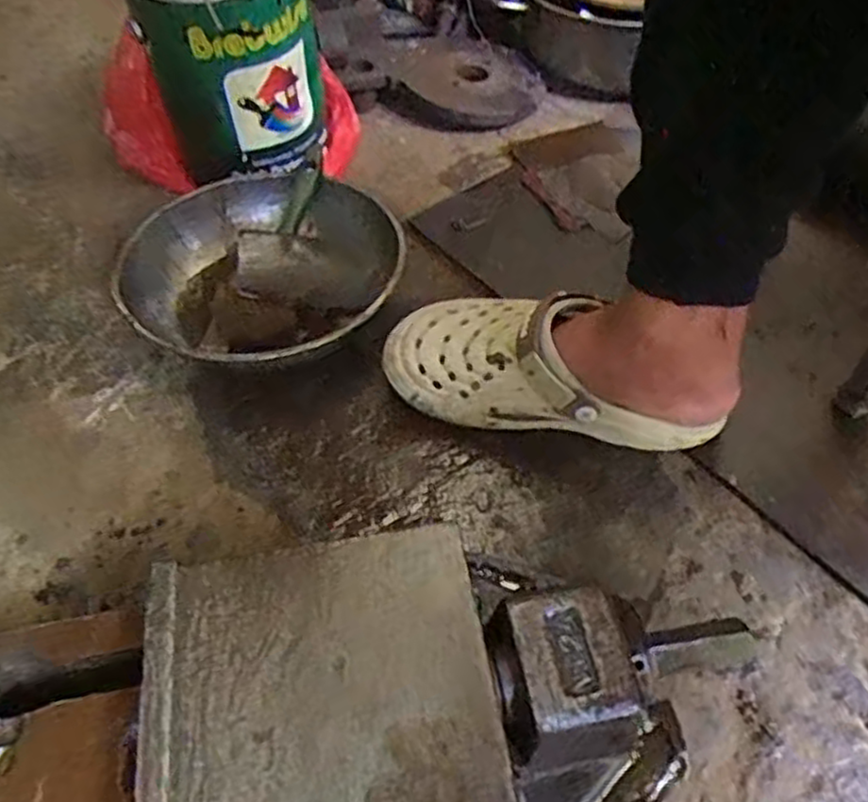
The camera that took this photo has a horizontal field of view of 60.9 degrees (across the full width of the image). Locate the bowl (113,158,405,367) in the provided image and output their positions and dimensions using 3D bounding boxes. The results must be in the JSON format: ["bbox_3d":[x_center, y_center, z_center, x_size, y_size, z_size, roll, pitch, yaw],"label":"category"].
[{"bbox_3d":[-0.157,-0.119,0.693,0.263,0.066,0.230,36,61,29],"label":"bowl"}]

